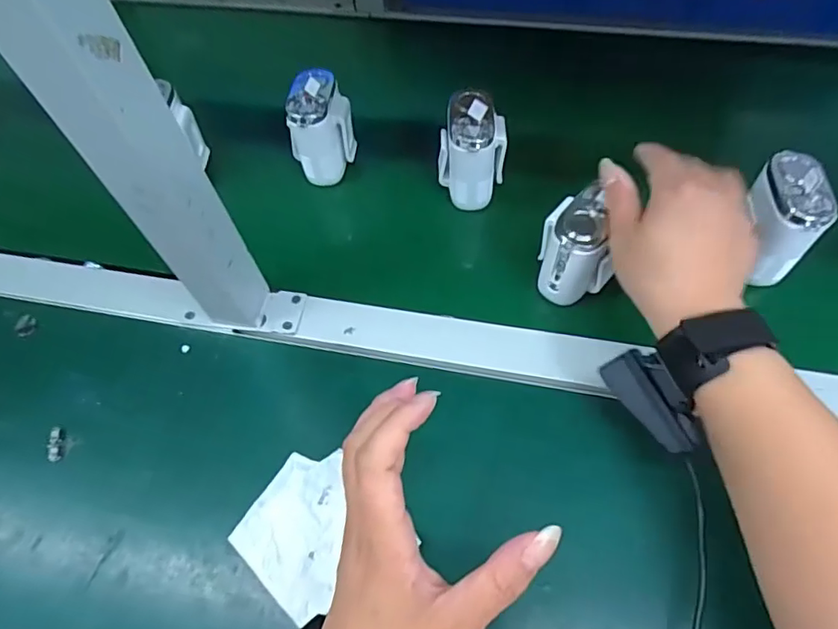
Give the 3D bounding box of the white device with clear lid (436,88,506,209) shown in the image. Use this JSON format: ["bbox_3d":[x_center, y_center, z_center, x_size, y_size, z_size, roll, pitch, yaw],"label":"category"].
[{"bbox_3d":[0.046,-0.140,0.459,0.054,0.087,0.055,11,61,9],"label":"white device with clear lid"}]

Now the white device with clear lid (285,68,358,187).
[{"bbox_3d":[-0.089,-0.170,0.491,0.054,0.084,0.064,1,60,4],"label":"white device with clear lid"}]

